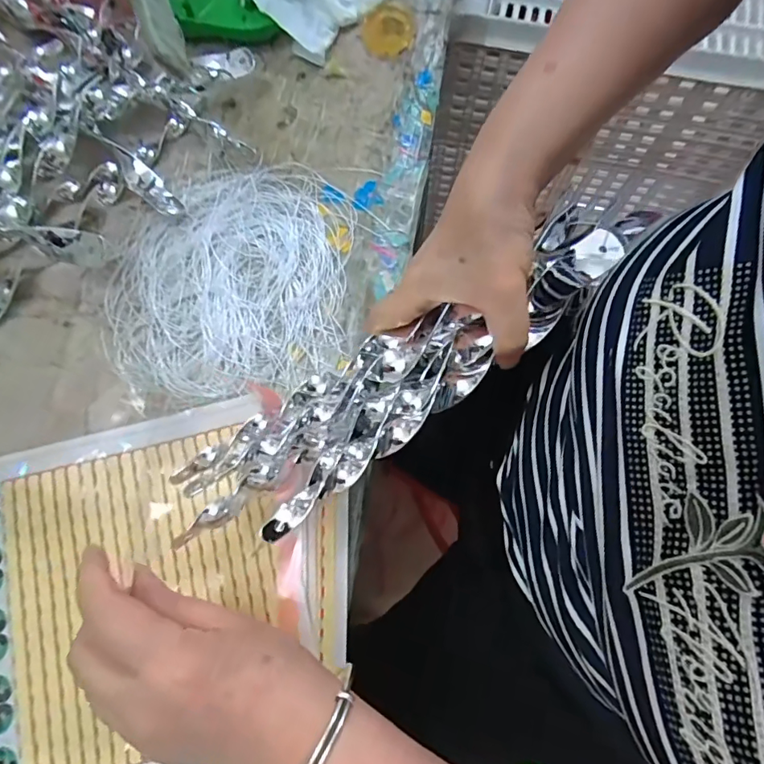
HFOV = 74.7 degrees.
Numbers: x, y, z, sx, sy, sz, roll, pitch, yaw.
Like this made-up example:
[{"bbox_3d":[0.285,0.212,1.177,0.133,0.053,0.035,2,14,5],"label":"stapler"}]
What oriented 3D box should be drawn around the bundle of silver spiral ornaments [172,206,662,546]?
[{"bbox_3d":[0.036,-0.019,0.293,0.330,0.053,0.067,-33,79,-11],"label":"bundle of silver spiral ornaments"}]

